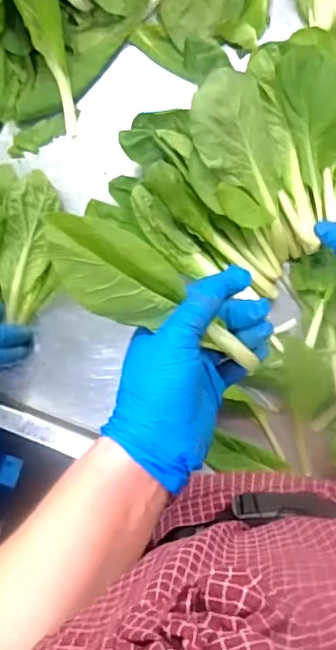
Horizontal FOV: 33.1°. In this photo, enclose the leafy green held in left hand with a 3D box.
[{"bbox_3d":[-0.006,-0.018,0.368,0.170,0.027,0.052,30,90,-28],"label":"leafy green held in left hand"}]

